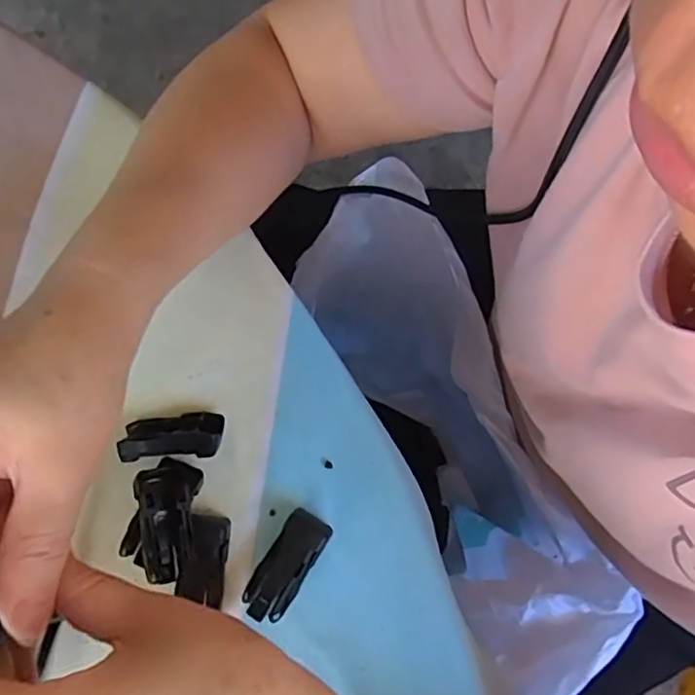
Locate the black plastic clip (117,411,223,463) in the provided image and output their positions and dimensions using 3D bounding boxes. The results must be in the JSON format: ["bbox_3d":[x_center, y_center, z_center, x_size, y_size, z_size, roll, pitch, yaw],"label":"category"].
[{"bbox_3d":[-0.081,0.041,0.292,0.046,0.022,0.022,-4,73,-2],"label":"black plastic clip"}]

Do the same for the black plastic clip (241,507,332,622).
[{"bbox_3d":[-0.027,0.096,0.278,0.020,0.013,0.047,30,75,8],"label":"black plastic clip"}]

